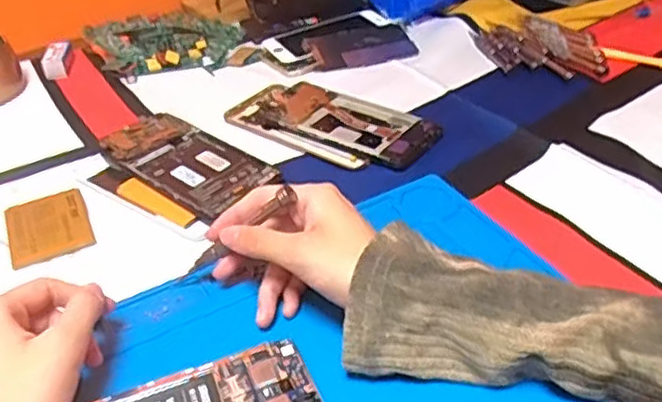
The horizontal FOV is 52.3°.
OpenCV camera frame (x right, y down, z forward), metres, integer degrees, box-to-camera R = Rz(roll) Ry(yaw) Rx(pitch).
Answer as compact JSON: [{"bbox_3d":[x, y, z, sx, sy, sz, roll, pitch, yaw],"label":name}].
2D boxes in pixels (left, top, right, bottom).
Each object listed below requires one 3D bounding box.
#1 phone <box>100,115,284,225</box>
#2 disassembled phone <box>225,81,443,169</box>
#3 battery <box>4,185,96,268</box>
[{"bbox_3d":[-0.116,-0.031,0.534,0.144,0.015,0.074,28,48,35],"label":"phone"},{"bbox_3d":[-0.002,-0.070,0.575,0.181,0.012,0.086,20,44,29],"label":"disassembled phone"},{"bbox_3d":[-0.203,0.017,0.483,0.055,0.008,0.071,-20,40,-19],"label":"battery"}]

